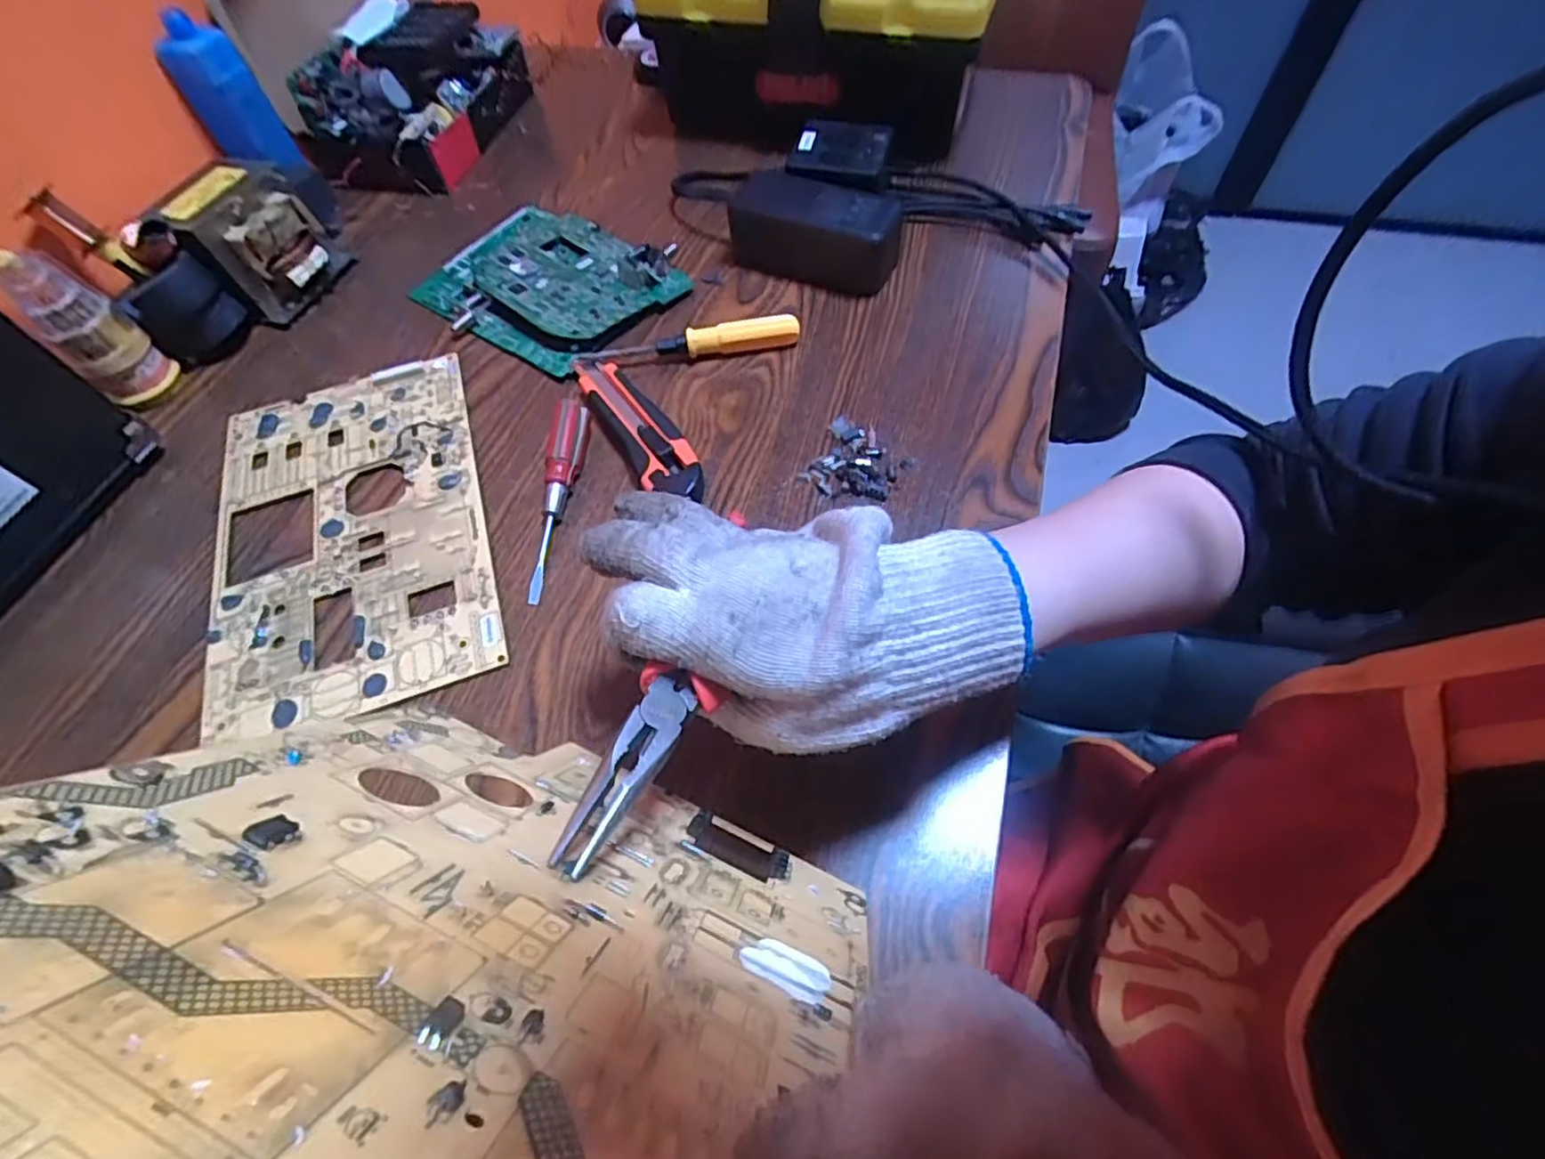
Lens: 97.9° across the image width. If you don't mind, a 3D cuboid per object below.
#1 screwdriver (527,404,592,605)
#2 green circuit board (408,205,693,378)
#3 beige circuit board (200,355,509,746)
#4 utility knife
[{"bbox_3d":[-0.138,-0.052,0.433,0.020,0.021,0.136,1,68,4],"label":"screwdriver"},{"bbox_3d":[-0.186,-0.248,0.553,0.205,0.025,0.146,33,67,20],"label":"green circuit board"},{"bbox_3d":[-0.275,-0.035,0.439,0.165,0.005,0.271,-19,61,-7],"label":"beige circuit board"},{"bbox_3d":[-0.095,-0.107,0.464,0.038,0.018,0.154,-30,63,-13],"label":"utility knife"}]

